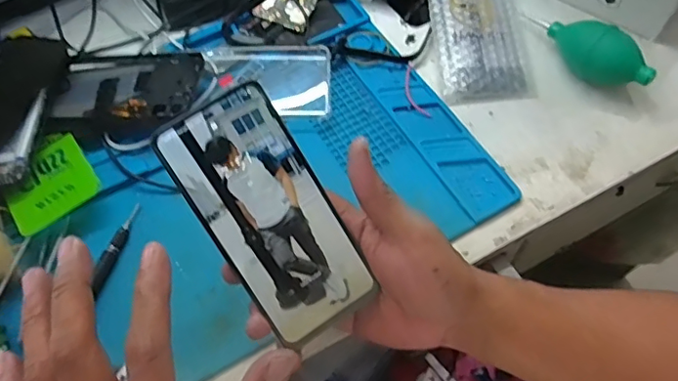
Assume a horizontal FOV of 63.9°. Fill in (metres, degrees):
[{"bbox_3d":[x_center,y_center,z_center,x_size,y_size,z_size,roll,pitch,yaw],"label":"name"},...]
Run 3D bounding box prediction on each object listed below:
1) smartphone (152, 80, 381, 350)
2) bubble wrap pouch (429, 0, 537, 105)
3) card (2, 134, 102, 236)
[{"bbox_3d":[-0.041,0.018,0.339,0.072,0.004,0.156,-33,101,-11],"label":"smartphone"},{"bbox_3d":[0.137,-0.171,0.545,0.087,0.021,0.189,-4,60,0],"label":"bubble wrap pouch"},{"bbox_3d":[-0.244,-0.007,0.456,0.071,0.009,0.073,-34,61,-17],"label":"card"}]

